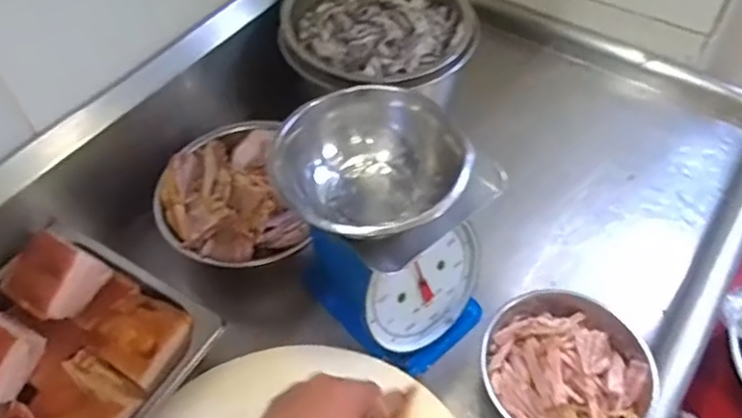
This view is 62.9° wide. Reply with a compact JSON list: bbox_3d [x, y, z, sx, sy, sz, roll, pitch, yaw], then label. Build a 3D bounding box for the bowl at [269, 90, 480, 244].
[{"bbox_3d":[0.002,-0.031,0.529,0.155,0.096,0.127,-28,55,-18],"label":"bowl"}]

